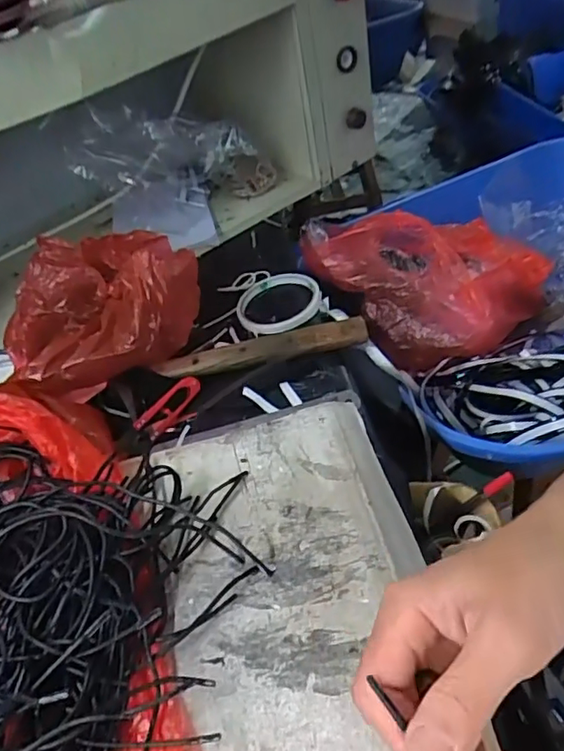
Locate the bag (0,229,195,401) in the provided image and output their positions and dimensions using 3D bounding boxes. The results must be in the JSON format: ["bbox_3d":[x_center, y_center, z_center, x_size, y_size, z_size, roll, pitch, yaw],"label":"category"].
[{"bbox_3d":[-0.175,-0.067,0.535,0.188,0.098,0.201,-31,45,-18],"label":"bag"}]

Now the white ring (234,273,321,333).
[{"bbox_3d":[-0.004,-0.076,0.569,0.086,0.013,0.084,-10,43,10],"label":"white ring"}]

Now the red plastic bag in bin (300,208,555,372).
[{"bbox_3d":[0.202,-0.151,0.743,0.276,0.141,0.246,-35,46,-21],"label":"red plastic bag in bin"}]

